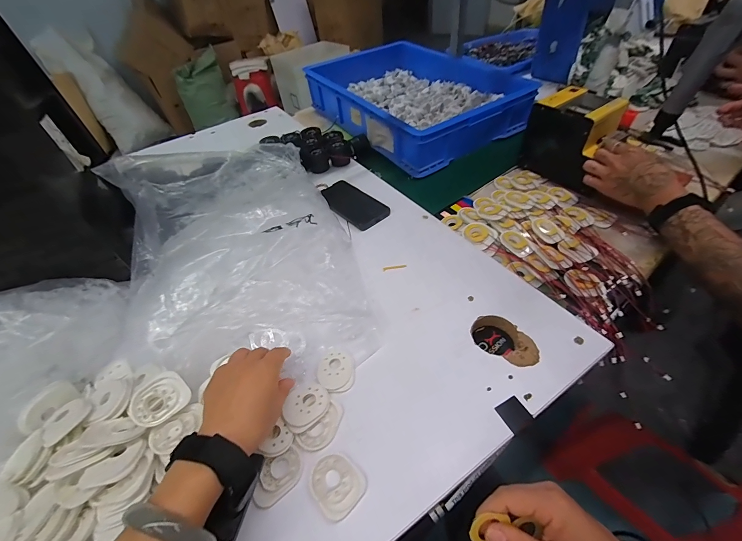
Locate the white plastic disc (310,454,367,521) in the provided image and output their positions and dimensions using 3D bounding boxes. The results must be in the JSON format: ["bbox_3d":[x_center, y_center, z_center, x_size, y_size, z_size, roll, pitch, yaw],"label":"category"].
[{"bbox_3d":[-0.036,0.220,0.332,0.054,0.004,0.048,34,59,27],"label":"white plastic disc"}]

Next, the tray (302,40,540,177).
[{"bbox_3d":[0.117,-0.524,0.964,0.417,0.118,0.577,-31,51,-20],"label":"tray"}]

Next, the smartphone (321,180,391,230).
[{"bbox_3d":[-0.039,-0.139,0.663,0.077,0.011,0.159,-35,57,-25],"label":"smartphone"}]

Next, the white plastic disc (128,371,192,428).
[{"bbox_3d":[-0.245,0.148,0.371,0.058,0.009,0.050,-36,77,-29],"label":"white plastic disc"}]

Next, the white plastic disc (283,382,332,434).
[{"bbox_3d":[-0.079,0.160,0.383,0.057,0.008,0.049,-29,55,-28],"label":"white plastic disc"}]

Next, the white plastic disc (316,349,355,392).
[{"bbox_3d":[-0.045,0.129,0.415,0.047,0.006,0.054,-9,50,-6],"label":"white plastic disc"}]

